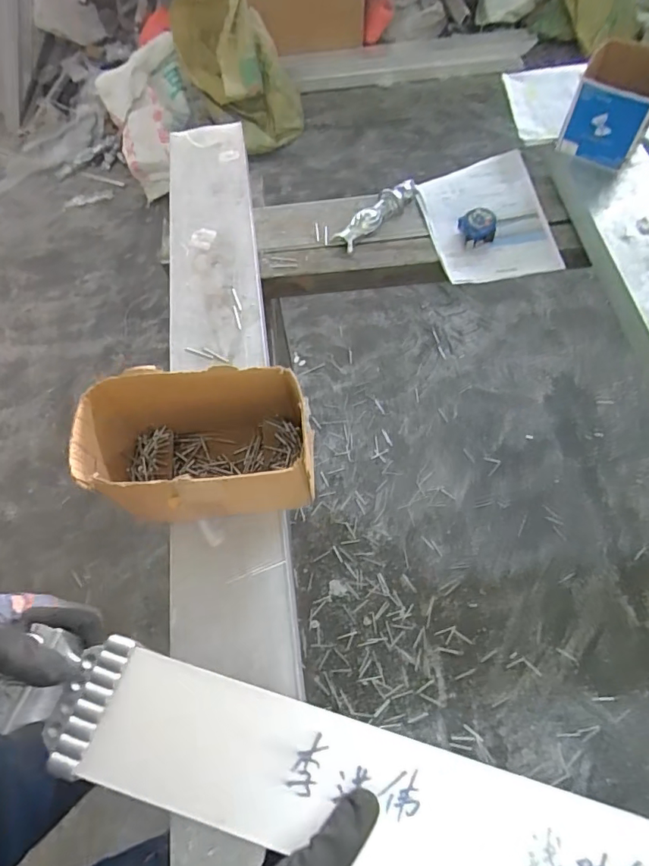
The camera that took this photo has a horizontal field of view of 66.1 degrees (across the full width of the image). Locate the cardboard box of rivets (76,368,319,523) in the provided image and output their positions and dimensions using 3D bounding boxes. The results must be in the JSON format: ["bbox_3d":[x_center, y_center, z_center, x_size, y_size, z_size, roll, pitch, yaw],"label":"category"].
[{"bbox_3d":[-0.150,0.025,0.614,0.262,0.158,0.145,-5,64,2],"label":"cardboard box of rivets"}]

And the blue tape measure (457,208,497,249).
[{"bbox_3d":[0.281,-0.374,0.906,0.062,0.040,0.059,-12,64,-2],"label":"blue tape measure"}]

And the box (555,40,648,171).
[{"bbox_3d":[0.508,-0.570,0.880,0.133,0.150,0.113,23,66,13],"label":"box"}]

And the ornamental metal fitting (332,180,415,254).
[{"bbox_3d":[0.102,-0.420,0.948,0.044,0.031,0.204,39,73,20],"label":"ornamental metal fitting"}]

